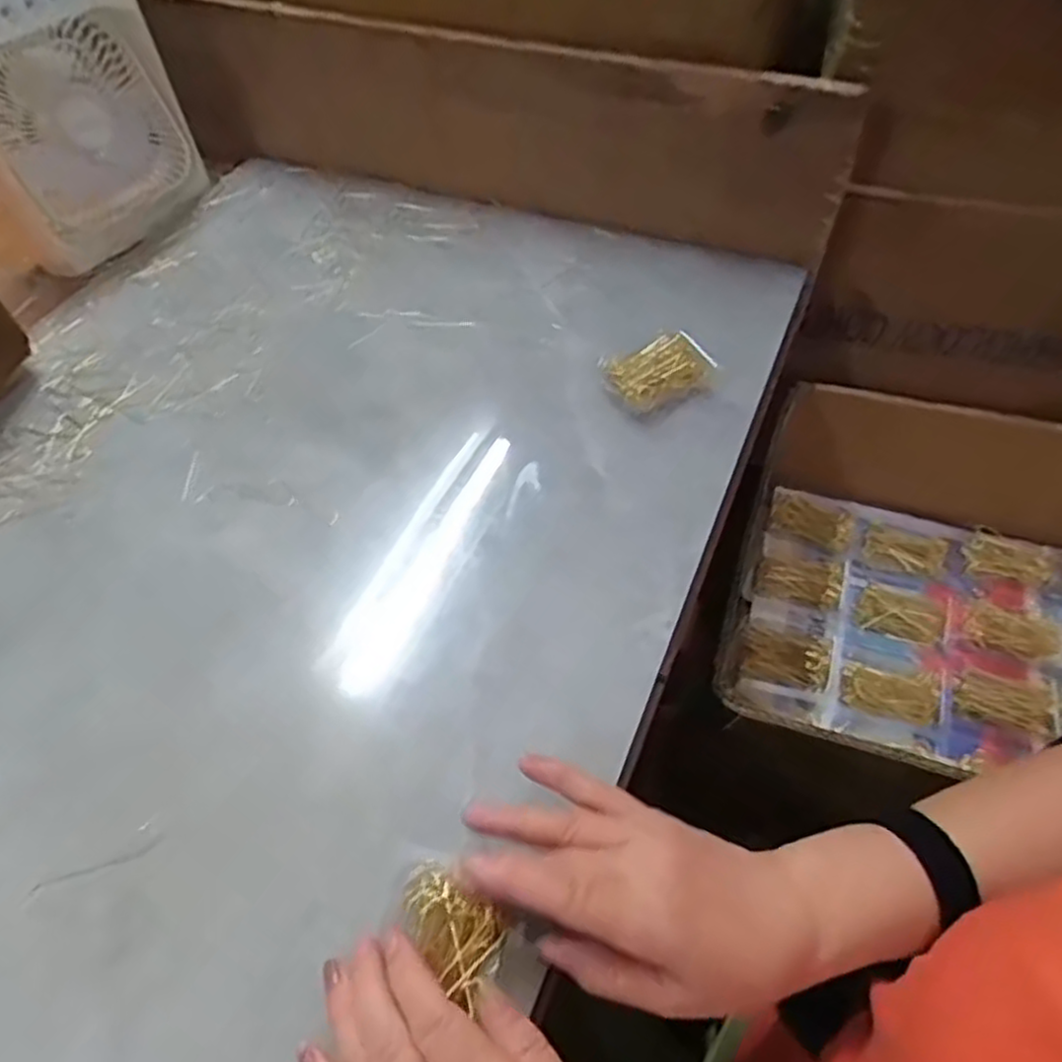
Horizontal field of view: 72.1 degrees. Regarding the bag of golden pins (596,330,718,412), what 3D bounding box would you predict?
[{"bbox_3d":[0.098,-0.123,0.554,0.079,0.028,0.049,-24,55,-13],"label":"bag of golden pins"}]

